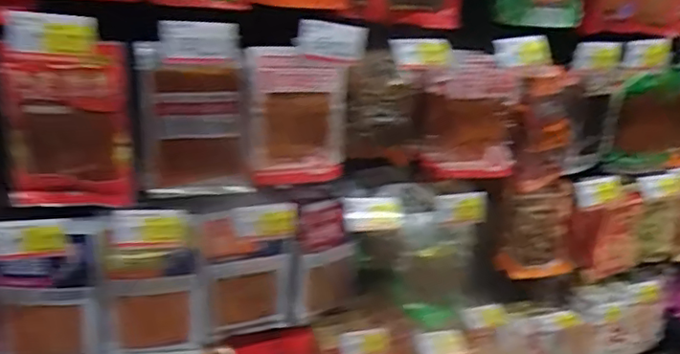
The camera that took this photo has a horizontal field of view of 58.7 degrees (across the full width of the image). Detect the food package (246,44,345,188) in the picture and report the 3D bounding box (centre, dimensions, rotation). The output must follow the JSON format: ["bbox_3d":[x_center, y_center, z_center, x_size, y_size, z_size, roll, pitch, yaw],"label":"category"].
[{"bbox_3d":[-0.074,-0.108,1.123,0.192,0.239,0.054,-3,22,-17],"label":"food package"}]

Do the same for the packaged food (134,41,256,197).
[{"bbox_3d":[-0.242,-0.085,1.031,0.182,0.247,0.031,-3,22,-17],"label":"packaged food"}]

